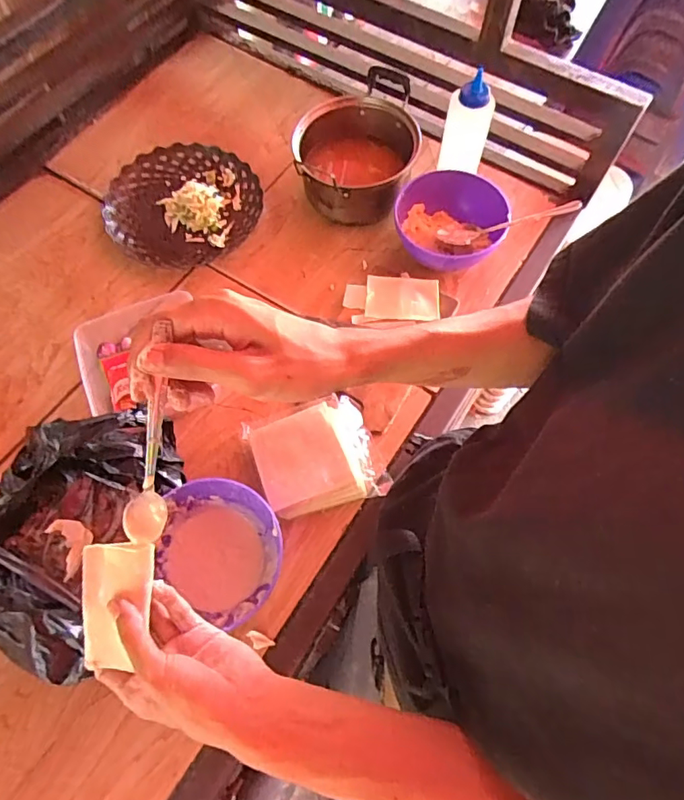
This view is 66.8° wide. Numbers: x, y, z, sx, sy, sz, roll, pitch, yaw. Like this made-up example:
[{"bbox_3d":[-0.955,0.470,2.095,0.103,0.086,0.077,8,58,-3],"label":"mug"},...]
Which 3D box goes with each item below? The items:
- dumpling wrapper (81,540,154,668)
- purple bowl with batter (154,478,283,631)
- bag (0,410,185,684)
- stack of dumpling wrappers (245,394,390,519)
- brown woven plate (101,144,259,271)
[{"bbox_3d":[-0.170,0.157,0.391,0.051,0.014,0.101,3,99,-2],"label":"dumpling wrapper"},{"bbox_3d":[-0.131,0.161,0.560,0.135,0.074,0.127,0,66,0],"label":"purple bowl with batter"},{"bbox_3d":[-0.289,0.133,0.557,0.201,0.103,0.260,21,68,9],"label":"bag"},{"bbox_3d":[-0.027,0.071,0.617,0.148,0.042,0.121,-17,67,-7],"label":"stack of dumpling wrappers"},{"bbox_3d":[-0.248,-0.301,0.792,0.209,0.030,0.221,1,66,-2],"label":"brown woven plate"}]

